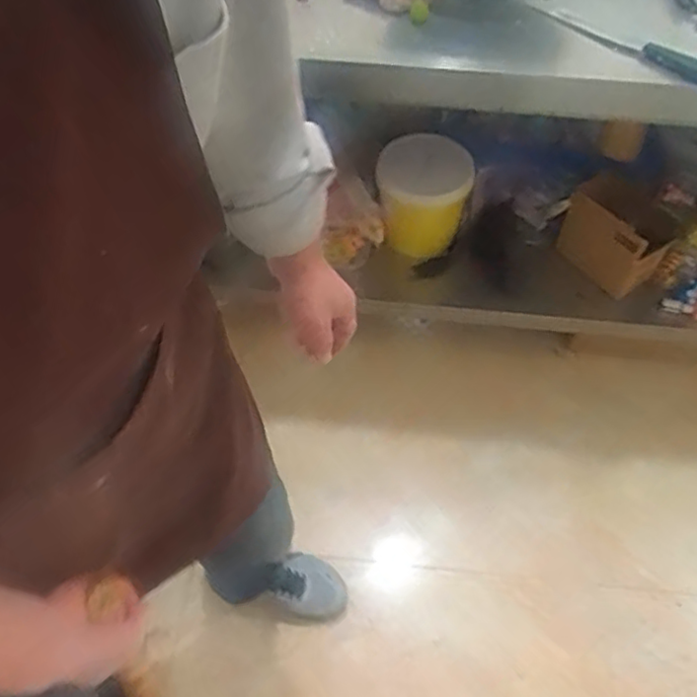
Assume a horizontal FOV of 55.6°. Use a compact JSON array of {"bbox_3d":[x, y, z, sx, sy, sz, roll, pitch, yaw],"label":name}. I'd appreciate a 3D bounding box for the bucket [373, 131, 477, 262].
[{"bbox_3d":[0.164,-0.336,1.467,0.196,0.187,0.182,0,55,0],"label":"bucket"}]

